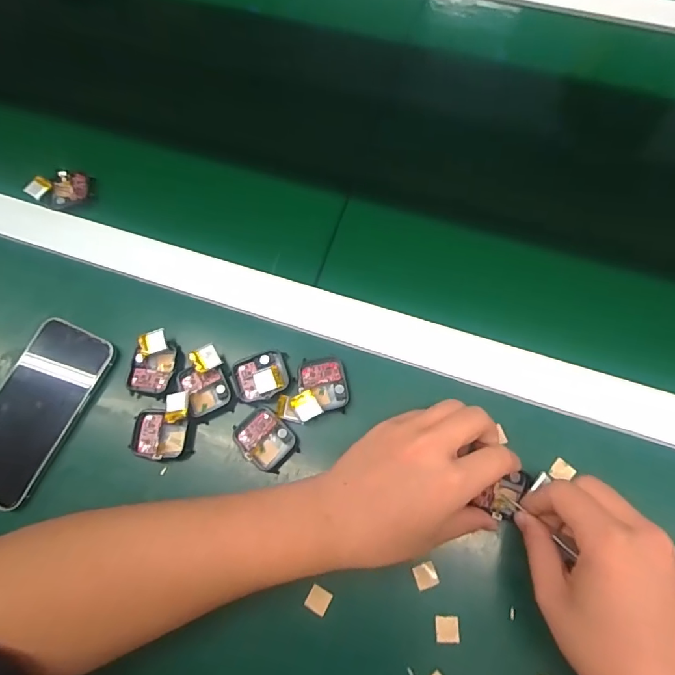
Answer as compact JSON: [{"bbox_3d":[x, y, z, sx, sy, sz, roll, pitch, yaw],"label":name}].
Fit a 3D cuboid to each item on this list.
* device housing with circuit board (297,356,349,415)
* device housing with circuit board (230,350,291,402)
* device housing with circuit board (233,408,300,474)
[{"bbox_3d":[-0.011,0.036,0.366,0.037,0.008,0.044,-10,70,0],"label":"device housing with circuit board"},{"bbox_3d":[-0.062,0.032,0.372,0.045,0.011,0.036,-20,71,-4],"label":"device housing with circuit board"},{"bbox_3d":[-0.056,0.080,0.361,0.045,0.014,0.039,42,78,16],"label":"device housing with circuit board"}]

